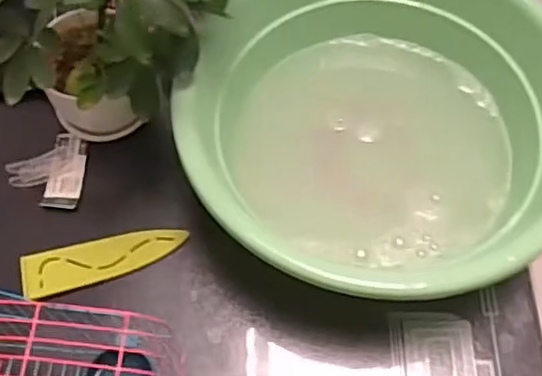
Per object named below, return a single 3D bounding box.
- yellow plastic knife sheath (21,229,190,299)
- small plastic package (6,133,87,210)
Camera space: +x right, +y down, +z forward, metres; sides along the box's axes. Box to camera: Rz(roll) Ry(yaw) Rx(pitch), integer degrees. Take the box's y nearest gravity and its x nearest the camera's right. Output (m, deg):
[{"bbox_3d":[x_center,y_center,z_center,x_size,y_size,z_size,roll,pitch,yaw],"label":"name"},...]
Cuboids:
[{"bbox_3d":[-0.154,0.063,0.619,0.149,0.008,0.042,-16,64,-8],"label":"yellow plastic knife sheath"},{"bbox_3d":[-0.222,-0.019,0.663,0.071,0.012,0.080,3,63,1],"label":"small plastic package"}]

